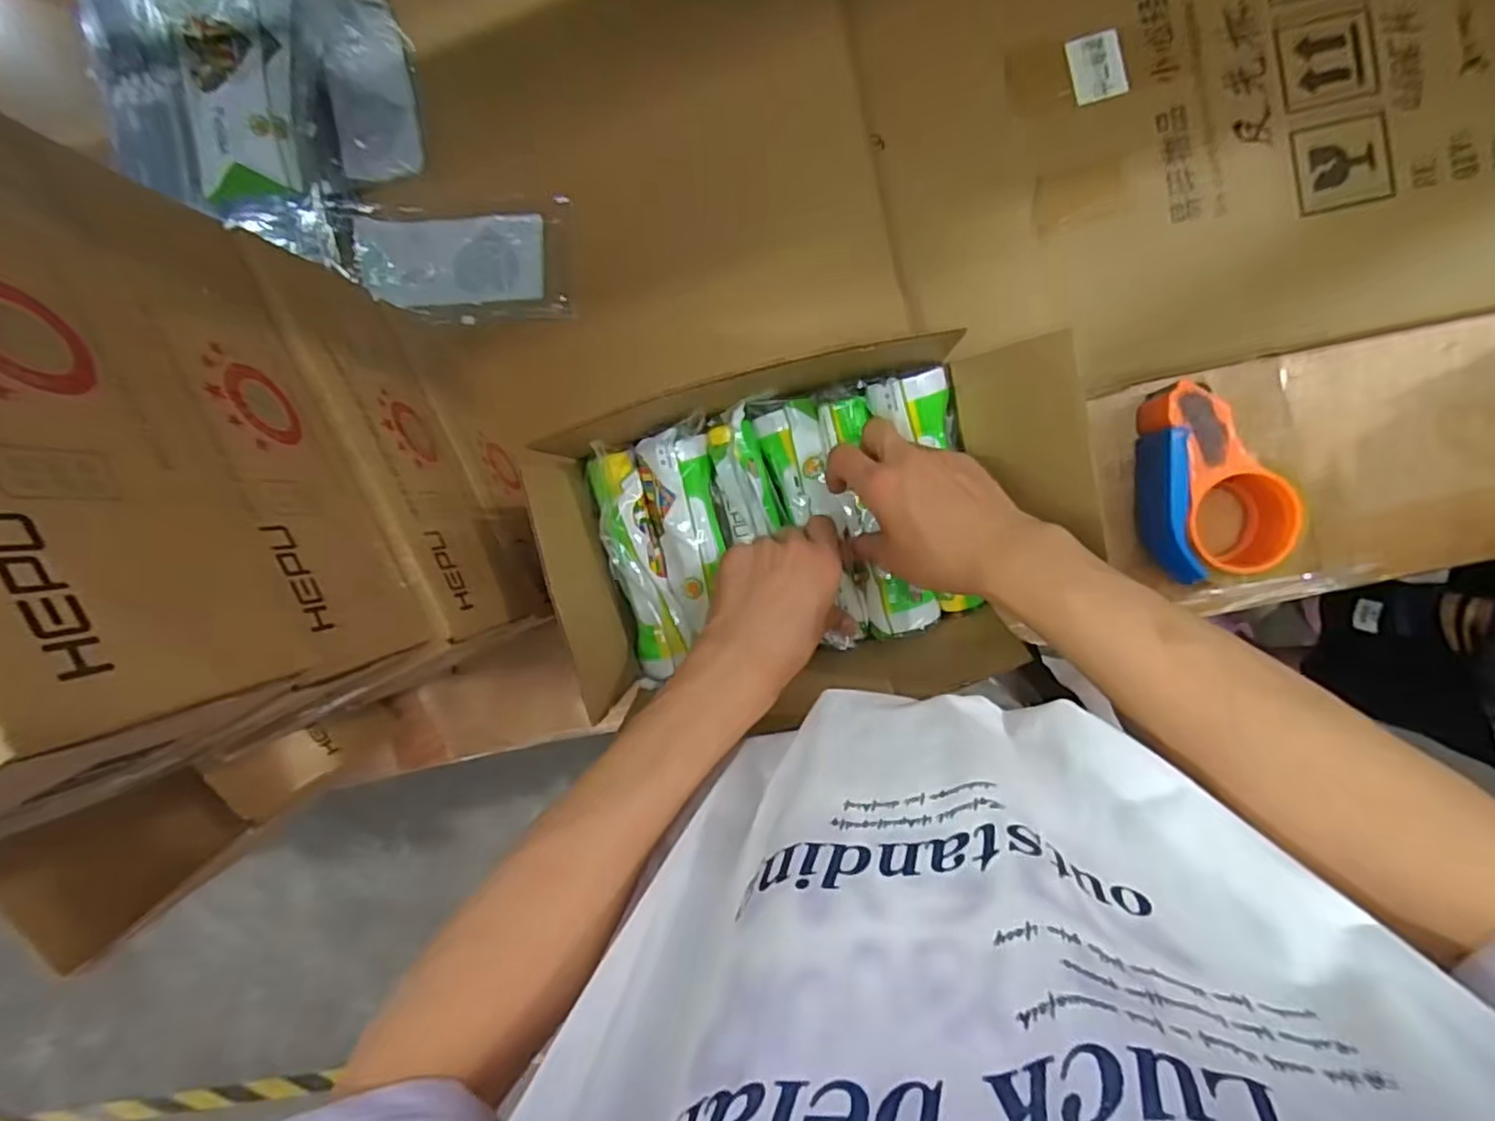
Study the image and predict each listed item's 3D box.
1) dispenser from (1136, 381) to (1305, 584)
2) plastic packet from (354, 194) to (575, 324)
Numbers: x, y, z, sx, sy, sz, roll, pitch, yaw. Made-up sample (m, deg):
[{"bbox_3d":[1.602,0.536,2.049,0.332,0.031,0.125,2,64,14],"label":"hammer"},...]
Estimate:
[{"bbox_3d":[0.354,-0.061,0.542,0.096,0.058,0.155,-22,90,6],"label":"dispenser"},{"bbox_3d":[-0.254,-0.267,0.616,0.195,0.014,0.102,-1,92,5],"label":"plastic packet"}]

